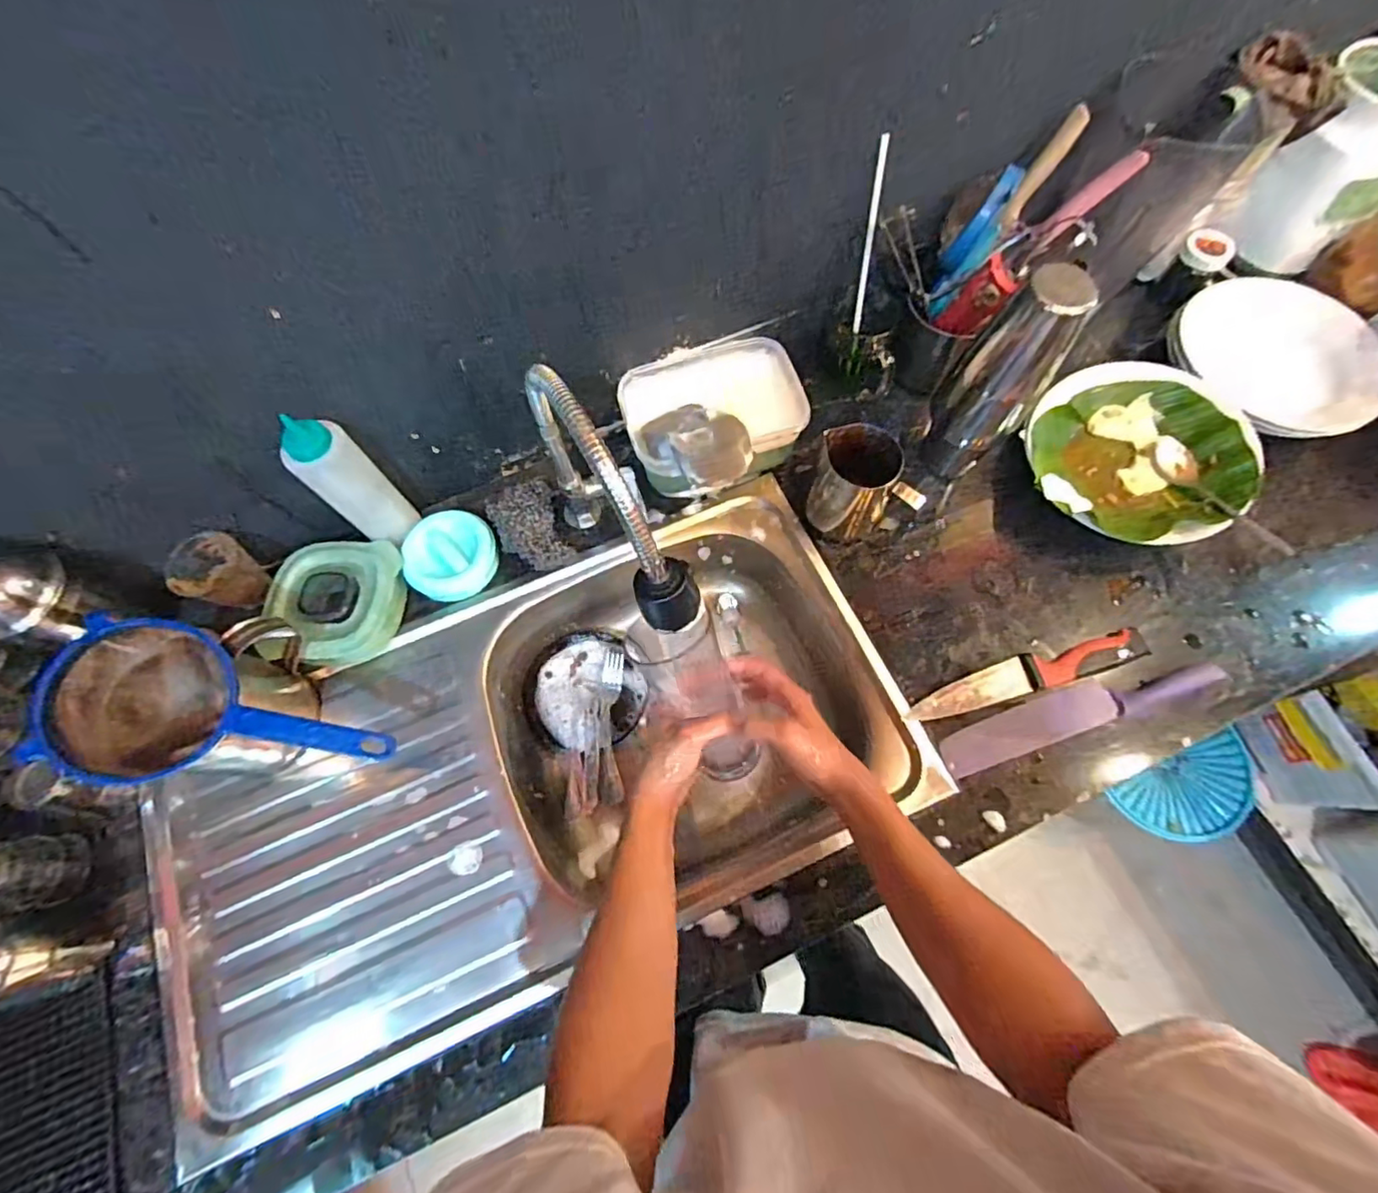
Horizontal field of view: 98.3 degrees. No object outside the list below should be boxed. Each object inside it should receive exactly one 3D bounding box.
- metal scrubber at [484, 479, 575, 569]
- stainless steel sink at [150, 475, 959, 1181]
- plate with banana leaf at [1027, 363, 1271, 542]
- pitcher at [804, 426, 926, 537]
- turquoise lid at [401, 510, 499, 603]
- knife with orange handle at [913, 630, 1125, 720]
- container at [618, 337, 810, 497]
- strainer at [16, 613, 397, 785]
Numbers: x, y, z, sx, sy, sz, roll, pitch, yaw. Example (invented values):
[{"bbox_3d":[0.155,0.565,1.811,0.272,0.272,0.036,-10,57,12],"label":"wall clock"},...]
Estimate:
[{"bbox_3d":[-0.184,-0.080,0.682,0.077,0.036,0.114,-22,70,-6],"label":"metal scrubber"},{"bbox_3d":[-0.154,0.192,0.661,0.744,0.136,0.389,-23,70,-7],"label":"stainless steel sink"},{"bbox_3d":[0.498,-0.153,0.676,0.225,0.076,0.217,-1,69,1],"label":"plate with banana leaf"},{"bbox_3d":[0.190,-0.123,0.649,0.104,0.114,0.083,9,70,5],"label":"pitcher"},{"bbox_3d":[-0.269,-0.043,0.676,0.099,0.032,0.101,-1,69,1],"label":"turquoise lid"},{"bbox_3d":[0.343,0.083,0.618,0.241,0.019,0.040,-17,69,-5],"label":"knife with orange handle"},{"bbox_3d":[0.027,-0.207,0.699,0.196,0.085,0.143,-20,70,-6],"label":"container"},{"bbox_3d":[-0.408,0.108,0.540,0.266,0.103,0.126,10,61,-18],"label":"strainer"}]

